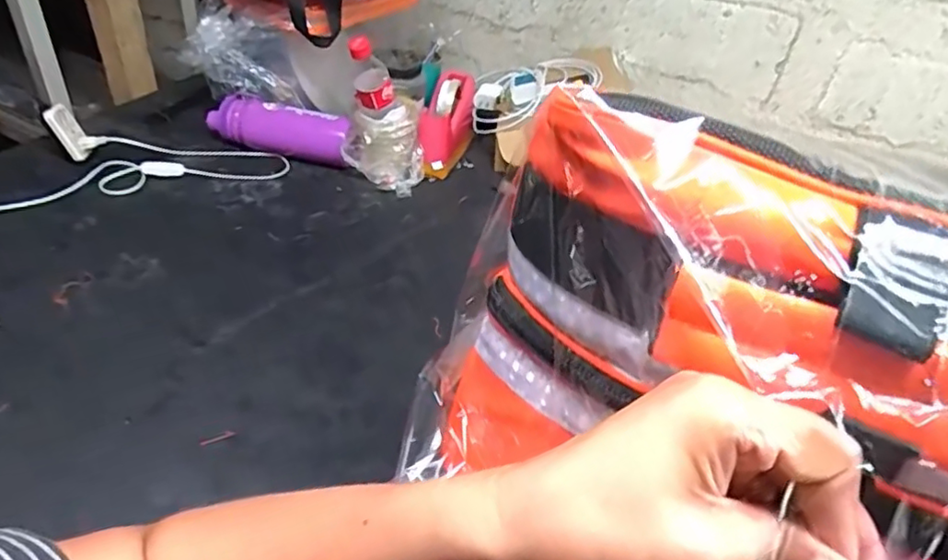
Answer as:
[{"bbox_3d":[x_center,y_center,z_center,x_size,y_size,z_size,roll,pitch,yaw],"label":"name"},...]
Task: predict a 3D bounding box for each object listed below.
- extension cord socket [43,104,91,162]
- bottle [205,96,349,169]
[{"bbox_3d":[-0.596,-0.215,0.904,0.027,0.080,0.031,7,34,38],"label":"extension cord socket"},{"bbox_3d":[-0.312,-0.237,0.996,0.230,0.074,0.065,17,41,12],"label":"bottle"}]

